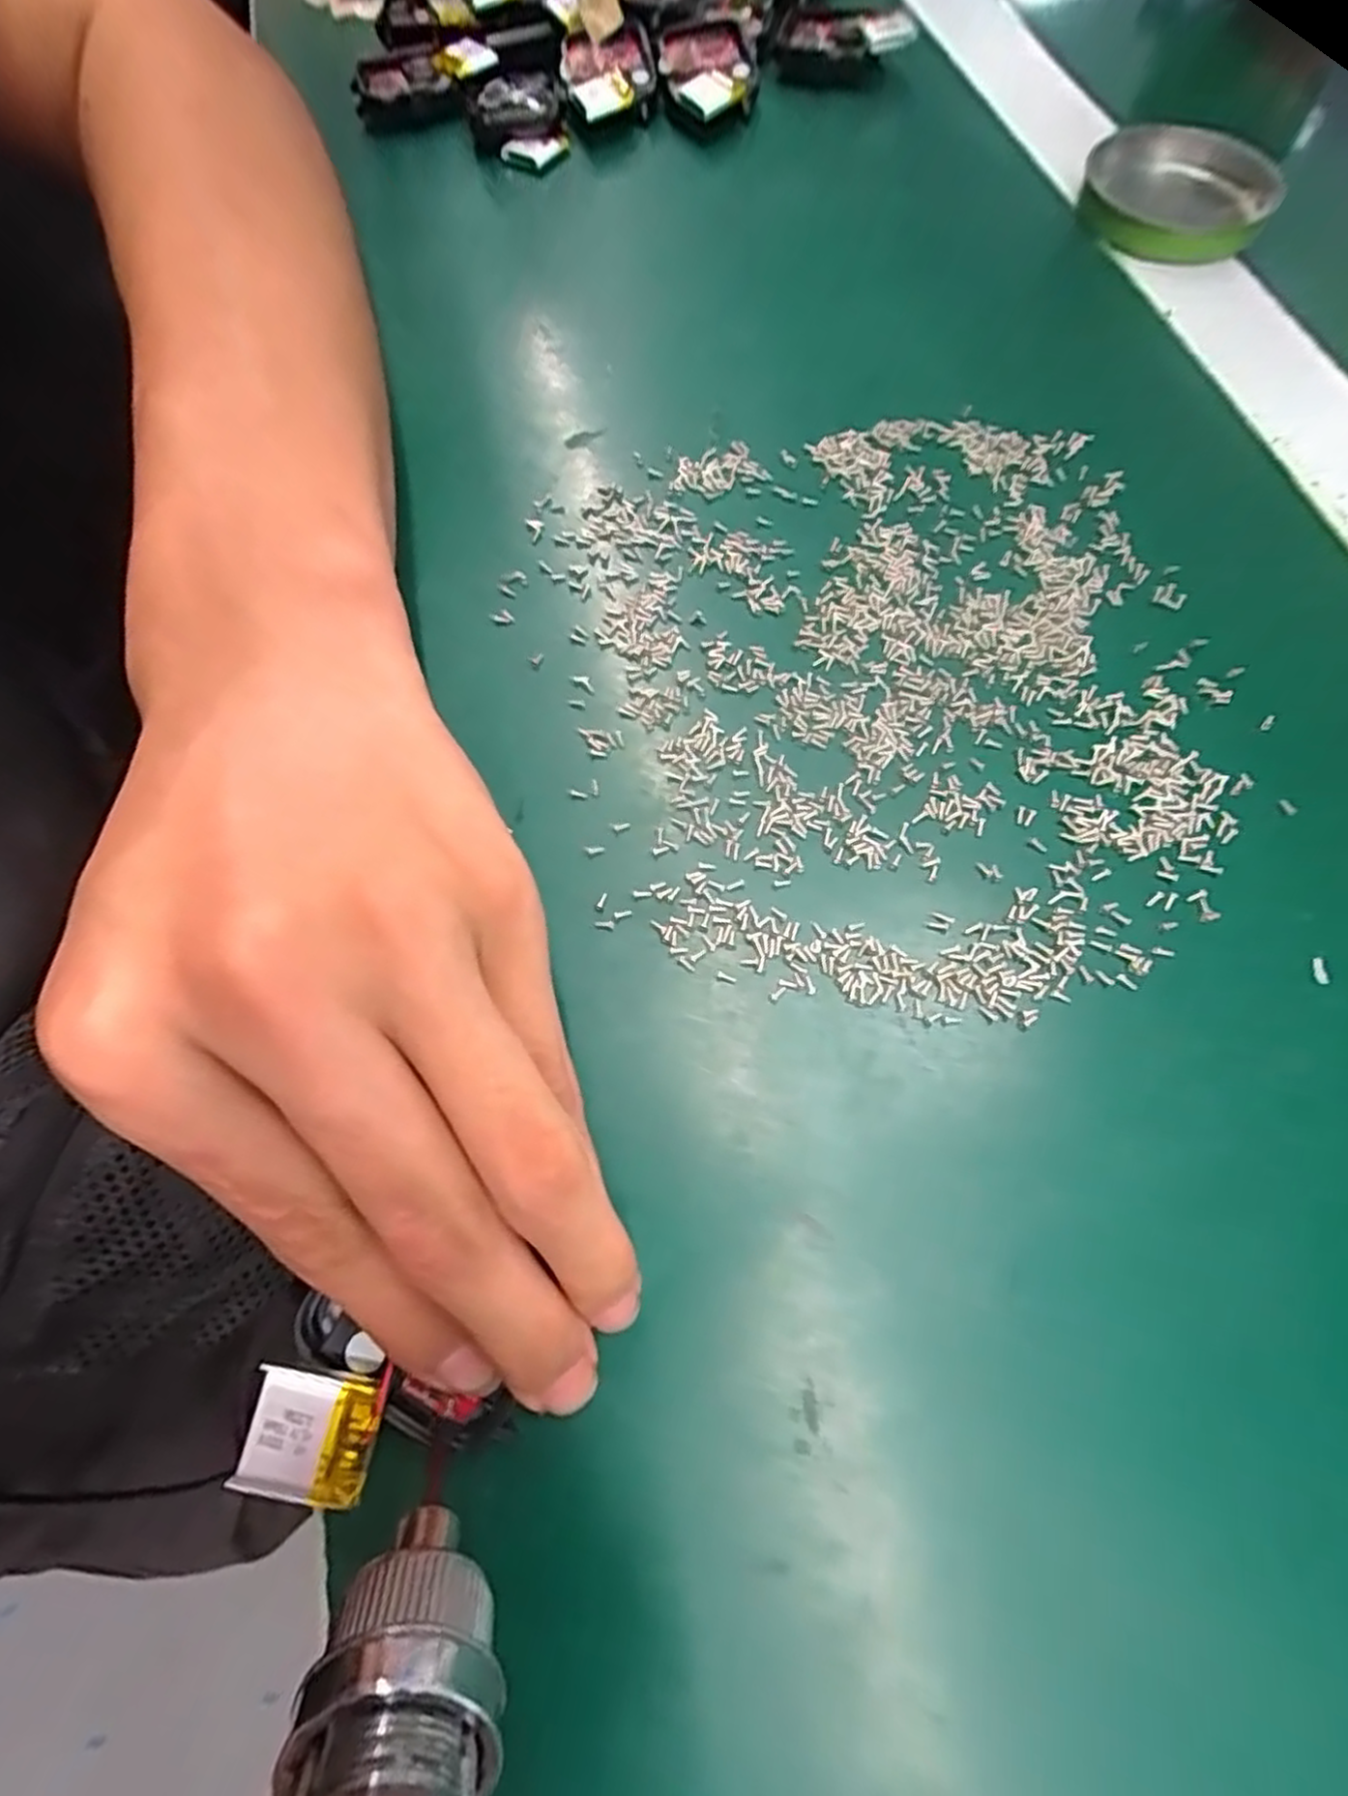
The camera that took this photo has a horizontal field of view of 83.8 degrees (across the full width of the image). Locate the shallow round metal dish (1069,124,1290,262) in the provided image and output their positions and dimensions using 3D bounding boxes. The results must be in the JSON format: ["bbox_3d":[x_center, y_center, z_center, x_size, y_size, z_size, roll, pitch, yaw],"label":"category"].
[{"bbox_3d":[0.182,-0.257,0.273,0.064,0.016,0.069,-1,65,2],"label":"shallow round metal dish"}]

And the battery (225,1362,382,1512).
[{"bbox_3d":[-0.062,0.092,0.127,0.021,0.004,0.020,11,80,-1],"label":"battery"}]

